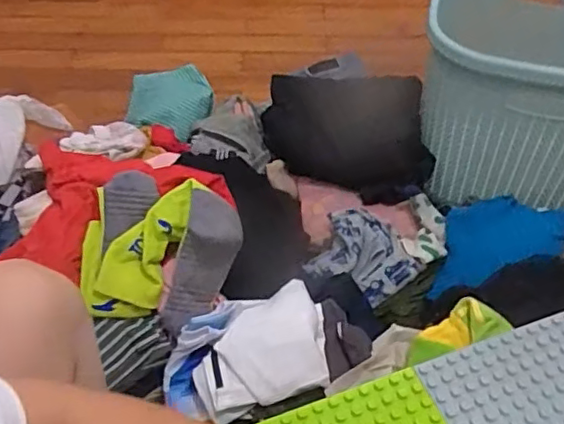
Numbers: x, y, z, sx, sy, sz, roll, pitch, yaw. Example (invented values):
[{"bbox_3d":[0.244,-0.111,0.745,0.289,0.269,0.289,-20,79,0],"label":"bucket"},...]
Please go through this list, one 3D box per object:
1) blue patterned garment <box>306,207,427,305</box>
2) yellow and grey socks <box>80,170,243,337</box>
[{"bbox_3d":[0.124,0.072,0.968,0.143,0.056,0.156,-19,49,-17],"label":"blue patterned garment"},{"bbox_3d":[-0.167,0.052,0.819,0.204,0.059,0.205,0,76,-1],"label":"yellow and grey socks"}]

